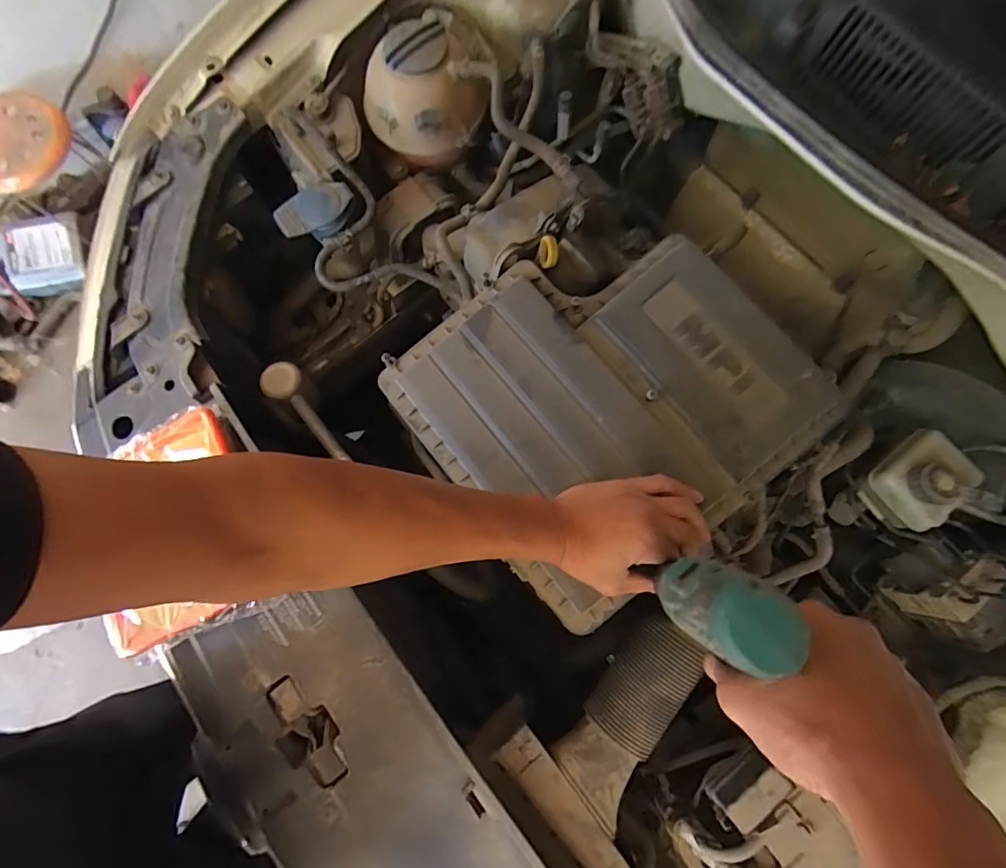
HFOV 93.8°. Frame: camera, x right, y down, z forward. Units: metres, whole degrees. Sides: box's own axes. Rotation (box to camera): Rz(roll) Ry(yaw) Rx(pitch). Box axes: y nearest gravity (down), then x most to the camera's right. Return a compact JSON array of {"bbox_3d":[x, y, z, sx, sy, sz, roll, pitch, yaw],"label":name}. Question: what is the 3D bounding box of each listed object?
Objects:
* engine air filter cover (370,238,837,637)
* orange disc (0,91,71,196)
[{"bbox_3d":[0.097,-0.038,0.477,0.342,0.066,0.330,-35,79,-6],"label":"engine air filter cover"},{"bbox_3d":[-1.132,-0.663,1.081,0.253,0.038,0.184,-27,101,-1],"label":"orange disc"}]

